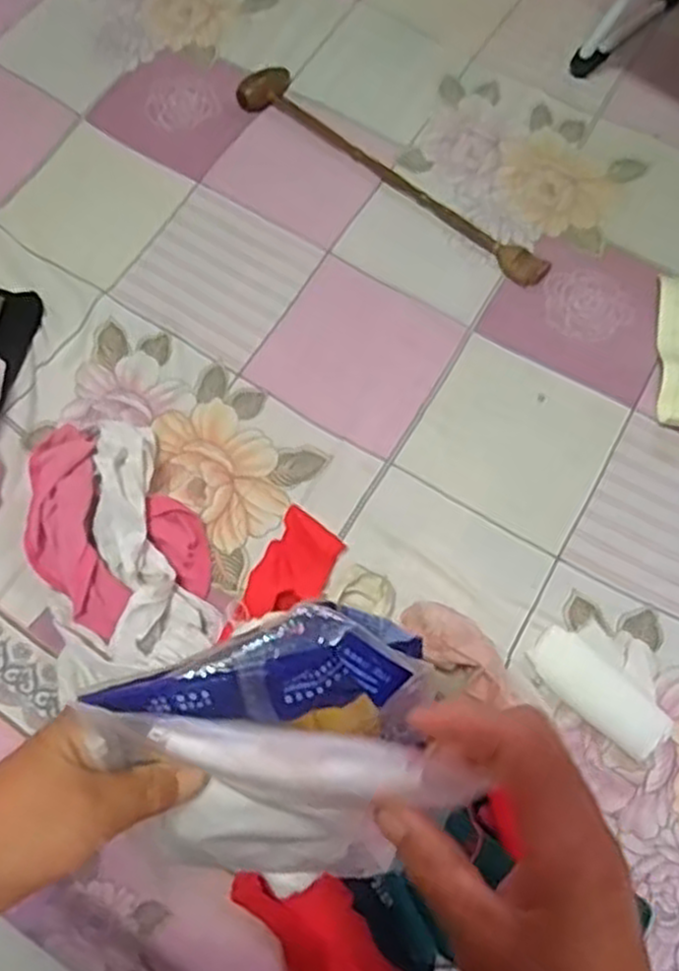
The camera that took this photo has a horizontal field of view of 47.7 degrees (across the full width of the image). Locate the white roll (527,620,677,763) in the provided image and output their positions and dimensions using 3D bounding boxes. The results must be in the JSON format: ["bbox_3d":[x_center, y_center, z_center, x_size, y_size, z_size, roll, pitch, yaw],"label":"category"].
[{"bbox_3d":[0.252,0.177,0.713,0.132,0.024,0.092,42,72,15],"label":"white roll"}]

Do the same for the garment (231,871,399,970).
[{"bbox_3d":[-0.010,0.362,0.601,0.072,0.038,0.160,-37,72,-16],"label":"garment"}]

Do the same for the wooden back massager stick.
[{"bbox_3d":[0.069,-0.395,0.958,0.460,0.029,0.079,36,70,13],"label":"wooden back massager stick"}]

